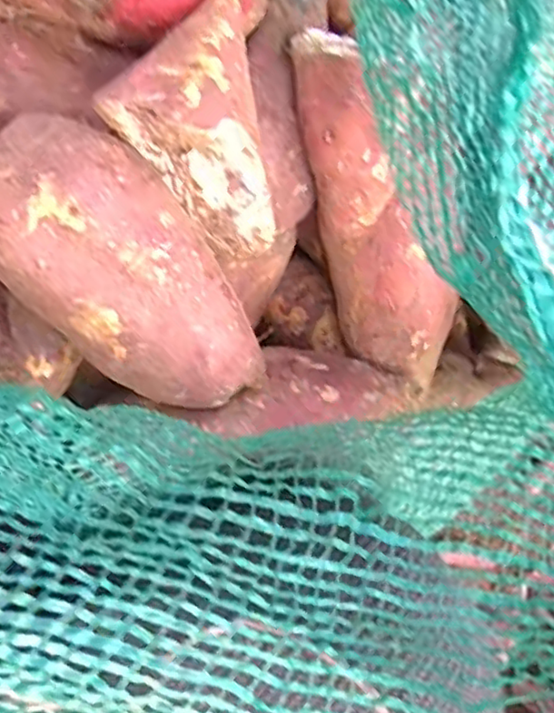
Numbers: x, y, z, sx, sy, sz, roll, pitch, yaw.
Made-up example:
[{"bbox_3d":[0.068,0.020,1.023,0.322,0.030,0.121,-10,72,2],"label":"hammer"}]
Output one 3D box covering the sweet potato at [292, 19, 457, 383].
[{"bbox_3d":[0.035,-0.052,0.254,0.039,0.033,0.136,-29,122,-8],"label":"sweet potato"}]

